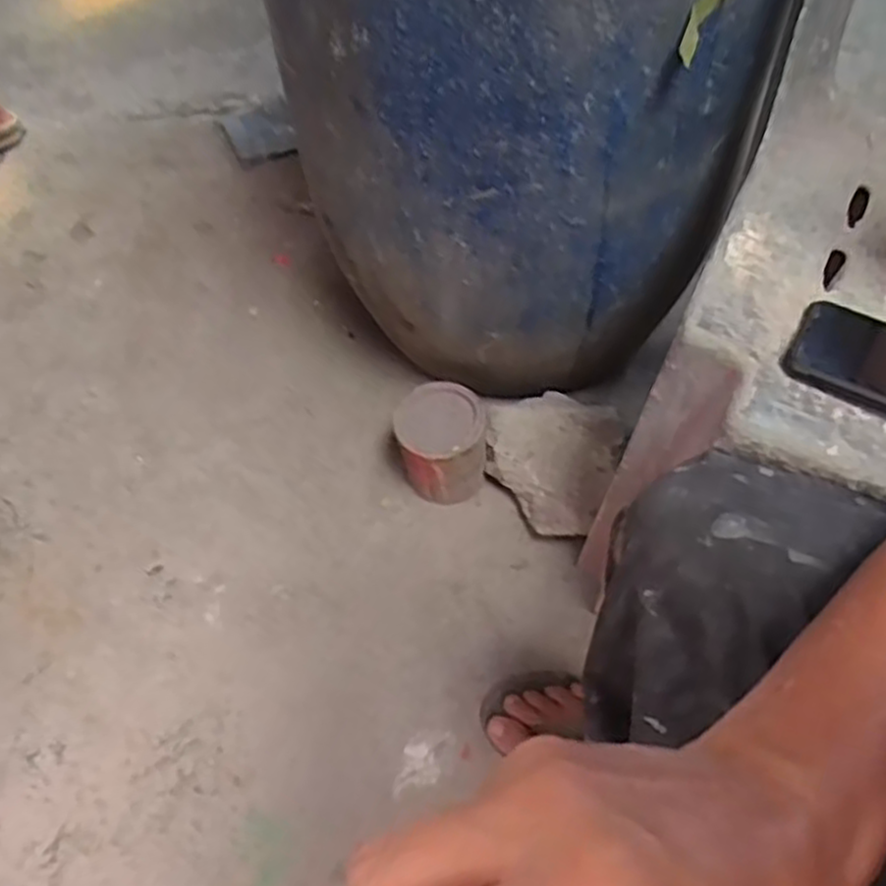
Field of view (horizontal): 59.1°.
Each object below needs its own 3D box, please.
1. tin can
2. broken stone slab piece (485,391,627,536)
[{"bbox_3d":[-0.001,0.002,0.926,0.098,0.114,0.096,-2,57,3],"label":"tin can"},{"bbox_3d":[0.127,0.020,0.912,0.159,0.106,0.134,34,67,24],"label":"broken stone slab piece"}]

